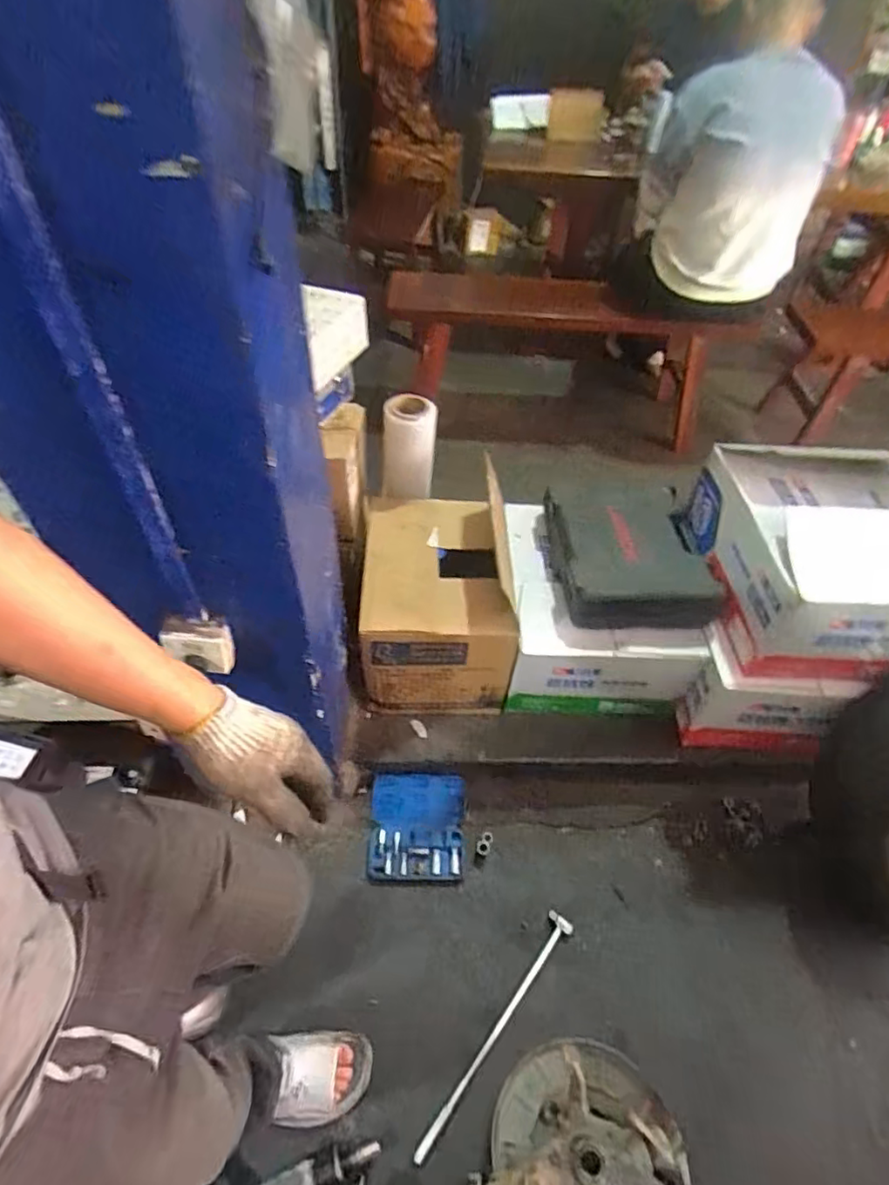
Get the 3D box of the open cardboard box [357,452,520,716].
[{"bbox_3d":[-0.021,0.016,1.418,0.309,0.355,0.427,0,49,-3],"label":"open cardboard box"}]

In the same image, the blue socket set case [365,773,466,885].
[{"bbox_3d":[-0.062,0.530,1.360,0.208,0.098,0.207,3,49,0],"label":"blue socket set case"}]

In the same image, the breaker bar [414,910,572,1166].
[{"bbox_3d":[0.109,0.832,1.157,0.047,0.023,0.479,31,54,22],"label":"breaker bar"}]

